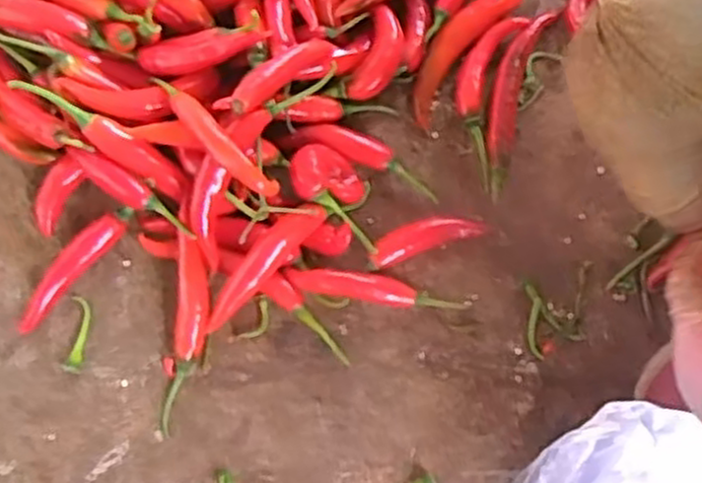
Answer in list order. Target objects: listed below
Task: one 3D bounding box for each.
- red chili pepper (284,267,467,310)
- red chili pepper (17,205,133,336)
[{"bbox_3d":[0.015,0.028,0.461,0.104,0.019,0.016,7,77,1],"label":"red chili pepper"},{"bbox_3d":[-0.166,0.014,0.463,0.017,0.018,0.092,42,80,8],"label":"red chili pepper"}]

